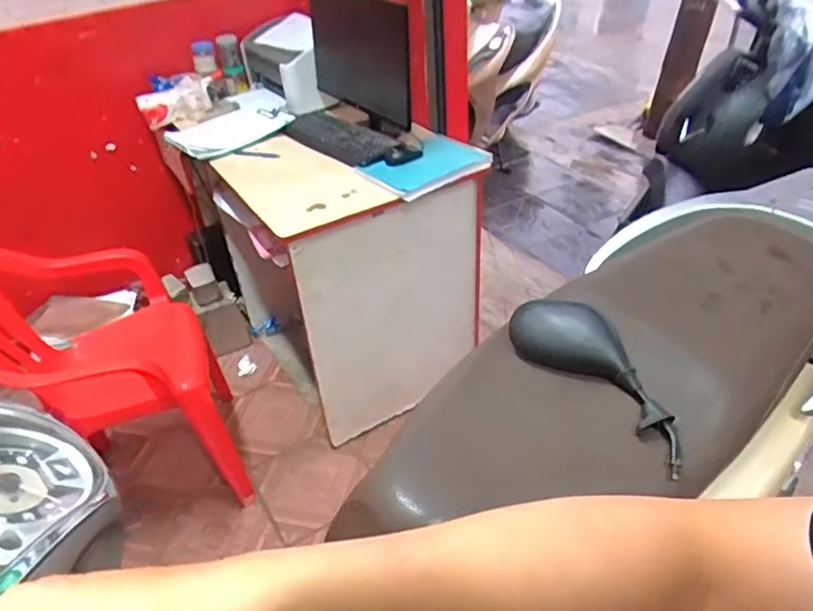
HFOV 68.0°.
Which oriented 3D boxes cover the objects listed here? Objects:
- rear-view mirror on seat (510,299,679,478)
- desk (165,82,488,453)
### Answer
[{"bbox_3d":[0.232,0.080,0.714,0.095,0.080,0.253,-30,45,-29],"label":"rear-view mirror on seat"},{"bbox_3d":[-0.227,-0.171,1.882,0.535,0.749,0.847,-26,43,-25],"label":"desk"}]

